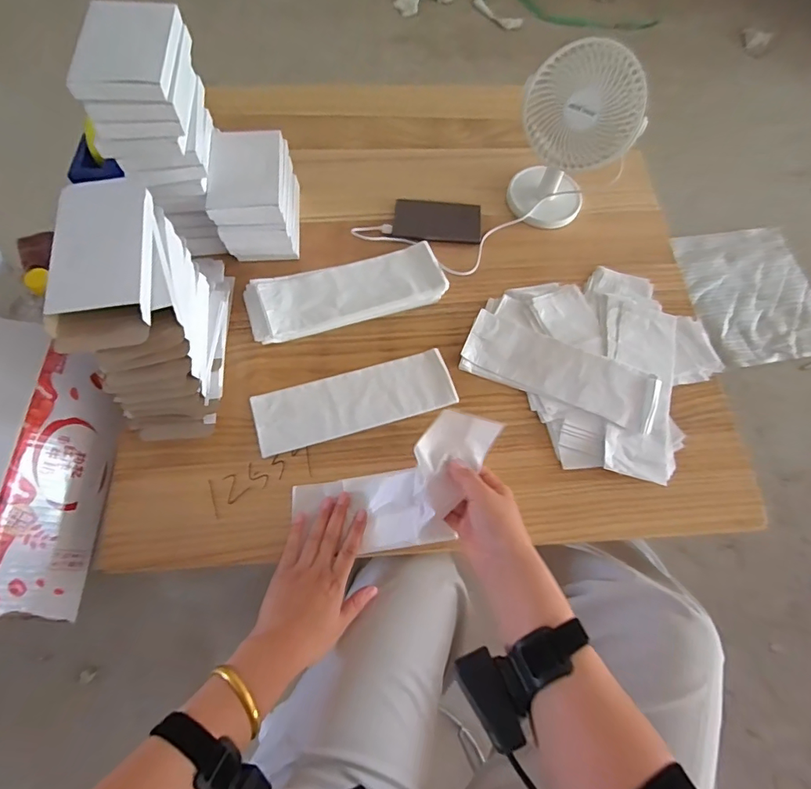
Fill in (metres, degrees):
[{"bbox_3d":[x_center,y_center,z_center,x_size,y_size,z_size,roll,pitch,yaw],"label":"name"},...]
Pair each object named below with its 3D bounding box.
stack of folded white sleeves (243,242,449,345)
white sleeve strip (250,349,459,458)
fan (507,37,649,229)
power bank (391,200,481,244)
[{"bbox_3d":[-0.080,-0.143,0.647,0.267,0.021,0.100,-17,70,-9],"label":"stack of folded white sleeves"},{"bbox_3d":[-0.064,0.007,0.599,0.250,0.009,0.082,-15,69,-8],"label":"white sleeve strip"},{"bbox_3d":[0.221,-0.332,0.628,0.147,0.210,0.088,10,69,4],"label":"fan"},{"bbox_3d":[0.048,-0.261,0.698,0.128,0.009,0.072,2,68,-1],"label":"power bank"}]

